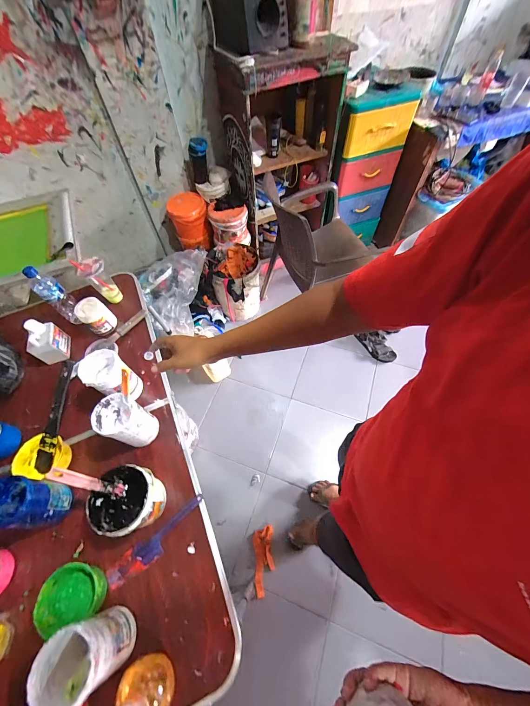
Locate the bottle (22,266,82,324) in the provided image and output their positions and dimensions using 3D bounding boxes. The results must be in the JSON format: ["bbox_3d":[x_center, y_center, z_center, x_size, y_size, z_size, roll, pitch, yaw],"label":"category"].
[{"bbox_3d":[-0.666,-0.182,0.882,0.064,0.219,0.067,26,64,17],"label":"bottle"}]

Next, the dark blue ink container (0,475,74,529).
[{"bbox_3d":[-0.516,0.328,0.606,0.099,0.130,0.092,5,59,5],"label":"dark blue ink container"}]

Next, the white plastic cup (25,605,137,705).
[{"bbox_3d":[-0.304,0.519,0.476,0.094,0.142,0.095,-1,59,2],"label":"white plastic cup"}]

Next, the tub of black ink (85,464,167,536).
[{"bbox_3d":[-0.295,0.324,0.611,0.123,0.107,0.125,-1,59,2],"label":"tub of black ink"}]

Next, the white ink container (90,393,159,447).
[{"bbox_3d":[-0.346,0.174,0.693,0.104,0.140,0.096,-1,59,2],"label":"white ink container"}]

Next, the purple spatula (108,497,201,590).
[{"bbox_3d":[-0.239,0.425,0.625,0.237,0.010,0.052,-35,64,-17],"label":"purple spatula"}]

